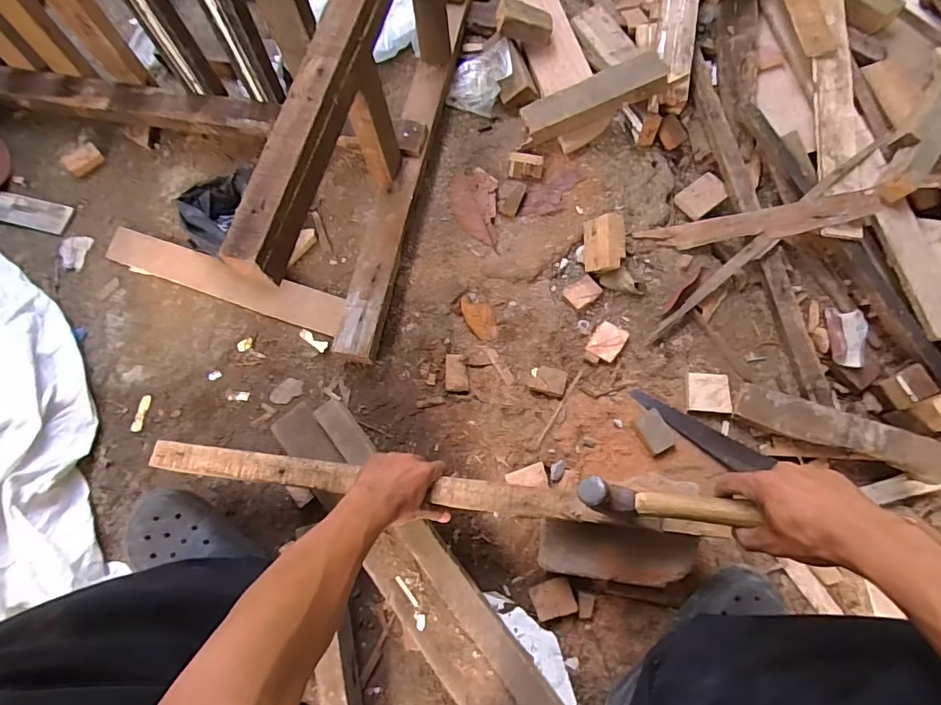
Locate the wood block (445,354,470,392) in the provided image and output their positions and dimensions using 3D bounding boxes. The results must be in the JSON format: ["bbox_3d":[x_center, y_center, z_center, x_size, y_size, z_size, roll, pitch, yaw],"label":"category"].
[{"bbox_3d":[-0.020,0.032,0.786,0.036,0.009,0.059,0,73,2],"label":"wood block"}]

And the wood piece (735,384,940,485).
[{"bbox_3d":[0.493,0.103,0.681,0.242,0.025,0.051,20,75,21],"label":"wood piece"}]

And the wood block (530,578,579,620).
[{"bbox_3d":[0.111,0.329,0.673,0.054,0.026,0.044,-16,73,-3],"label":"wood block"}]

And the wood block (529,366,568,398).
[{"bbox_3d":[0.119,0.044,0.771,0.052,0.022,0.041,16,74,7],"label":"wood block"}]

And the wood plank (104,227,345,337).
[{"bbox_3d":[-0.412,-0.121,0.833,0.436,0.014,0.062,18,91,8],"label":"wood plank"}]

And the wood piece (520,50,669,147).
[{"bbox_3d":[0.205,-0.428,0.847,0.230,0.035,0.068,-20,73,12],"label":"wood piece"}]

